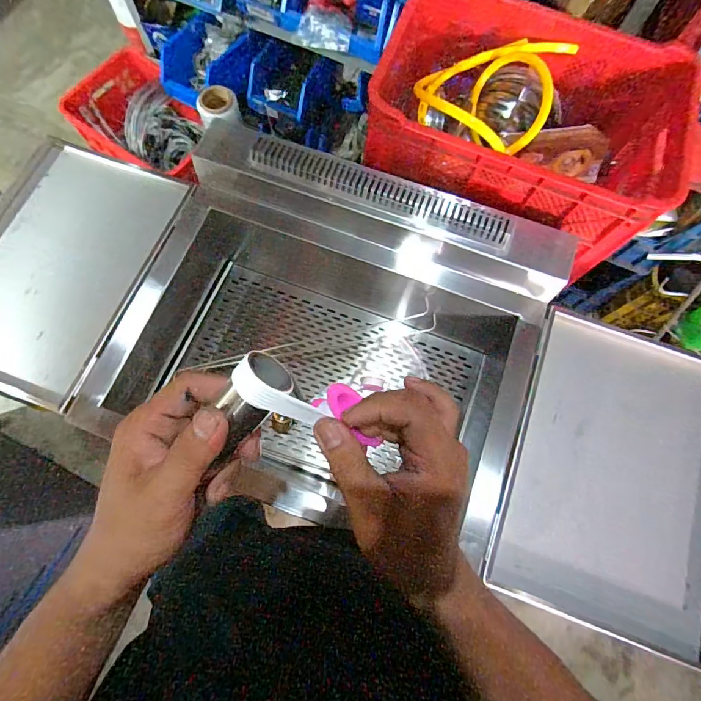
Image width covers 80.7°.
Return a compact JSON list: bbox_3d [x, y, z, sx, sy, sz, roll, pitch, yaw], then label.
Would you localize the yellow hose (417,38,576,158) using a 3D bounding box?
[{"bbox_3d":[0.244,-0.458,0.730,0.222,0.101,0.249,32,75,8],"label":"yellow hose"}]

